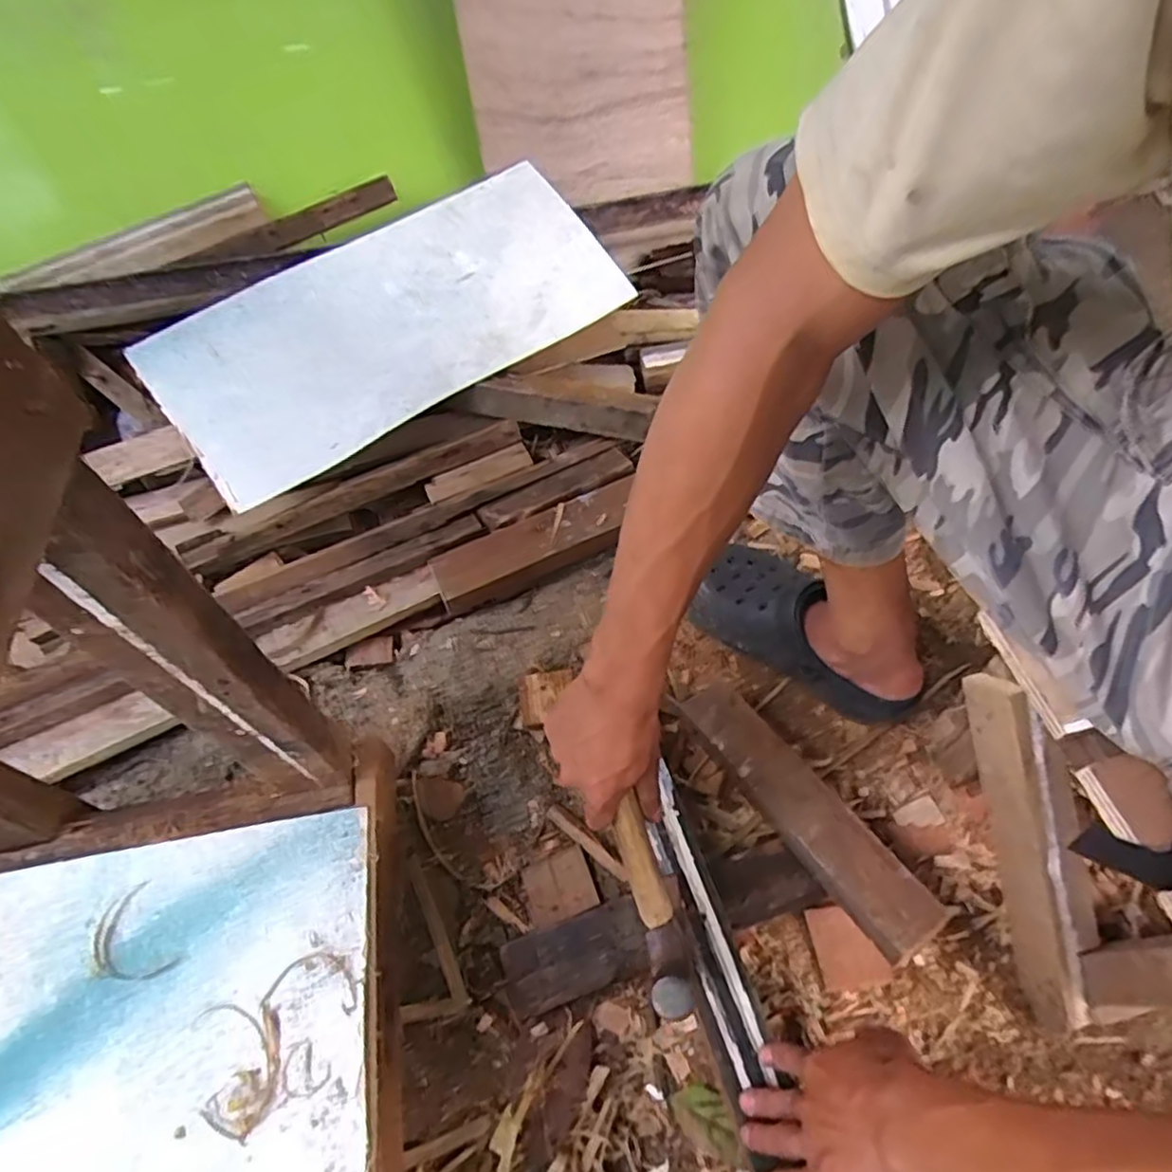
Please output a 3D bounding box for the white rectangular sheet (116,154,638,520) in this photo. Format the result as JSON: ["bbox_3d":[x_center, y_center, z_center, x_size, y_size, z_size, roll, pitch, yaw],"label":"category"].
[{"bbox_3d":[-0.245,-0.346,0.884,0.589,0.025,0.258,-34,86,-15],"label":"white rectangular sheet"}]

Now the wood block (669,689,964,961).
[{"bbox_3d":[0.190,0.198,0.626,0.067,0.045,0.288,-30,49,-14],"label":"wood block"}]

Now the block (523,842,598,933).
[{"bbox_3d":[-0.026,0.291,0.659,0.064,0.013,0.059,-18,59,-7],"label":"block"}]

